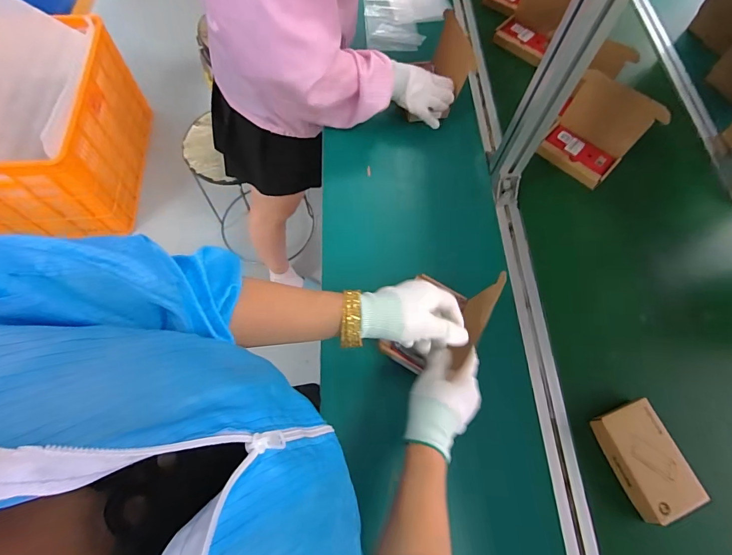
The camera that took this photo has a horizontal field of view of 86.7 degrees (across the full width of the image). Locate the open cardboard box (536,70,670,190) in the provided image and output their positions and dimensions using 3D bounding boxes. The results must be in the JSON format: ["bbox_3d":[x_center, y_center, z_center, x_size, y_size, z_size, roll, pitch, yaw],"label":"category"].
[{"bbox_3d":[0.408,-0.259,0.692,0.140,0.113,0.106,40,71,14],"label":"open cardboard box"}]

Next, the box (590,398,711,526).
[{"bbox_3d":[0.374,0.241,0.517,0.087,0.026,0.135,-20,69,-11],"label":"box"}]

